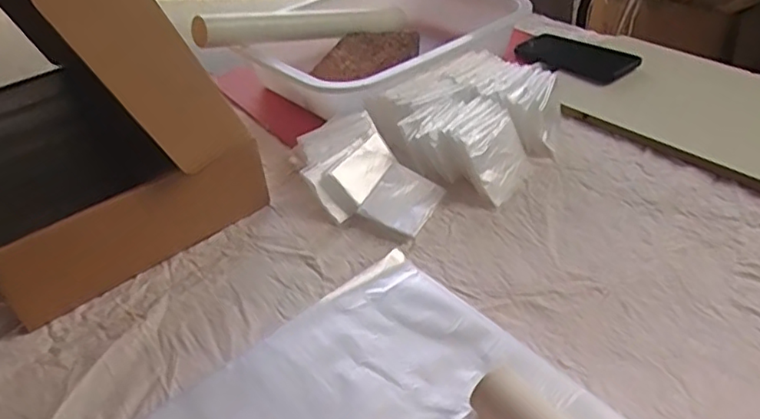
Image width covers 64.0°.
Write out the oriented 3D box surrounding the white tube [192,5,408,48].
[{"bbox_3d":[-0.107,-0.282,0.923,0.042,0.047,0.448,24,29,31],"label":"white tube"}]

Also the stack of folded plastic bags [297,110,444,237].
[{"bbox_3d":[-0.021,-0.040,0.643,0.111,0.054,0.184,-28,44,-29],"label":"stack of folded plastic bags"}]

